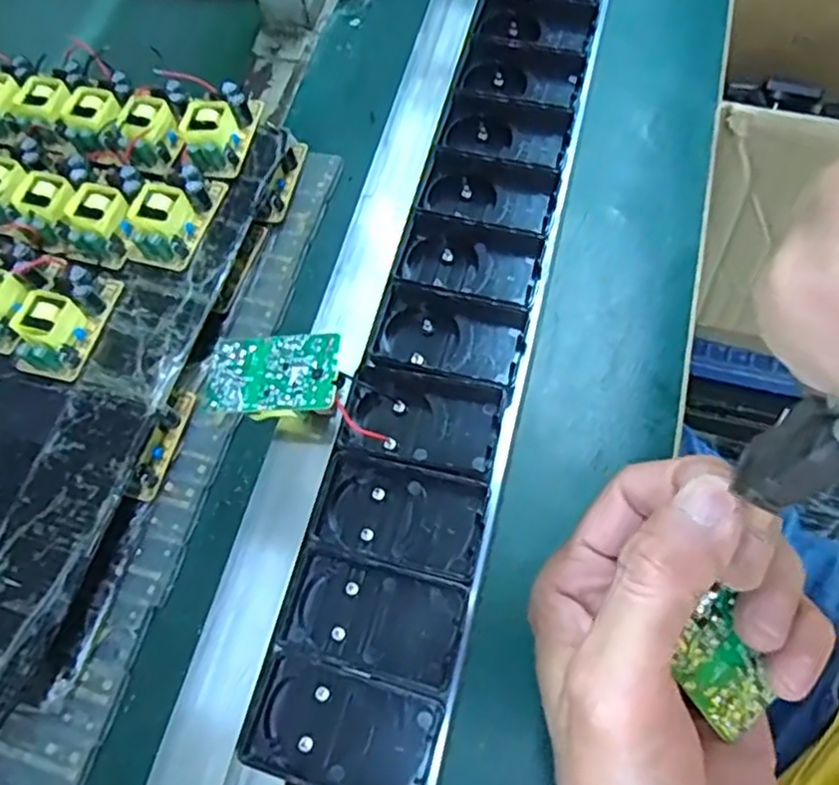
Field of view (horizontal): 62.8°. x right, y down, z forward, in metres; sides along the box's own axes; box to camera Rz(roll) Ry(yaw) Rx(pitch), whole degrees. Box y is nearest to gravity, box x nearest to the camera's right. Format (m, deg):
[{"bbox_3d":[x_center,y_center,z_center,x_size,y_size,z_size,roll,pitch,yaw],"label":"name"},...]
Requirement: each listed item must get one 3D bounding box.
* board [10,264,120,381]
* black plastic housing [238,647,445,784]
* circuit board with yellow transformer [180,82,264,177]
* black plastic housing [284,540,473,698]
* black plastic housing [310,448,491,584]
[{"bbox_3d":[-0.194,-0.041,0.372,0.035,0.021,0.062,13,68,12],"label":"board"},{"bbox_3d":[-0.030,0.133,0.270,0.071,0.018,0.043,14,68,12],"label":"black plastic housing"},{"bbox_3d":[-0.123,-0.161,0.416,0.036,0.021,0.062,9,67,10],"label":"circuit board with yellow transformer"},{"bbox_3d":[-0.017,0.094,0.289,0.070,0.017,0.044,14,68,12],"label":"black plastic housing"},{"bbox_3d":[-0.008,0.053,0.303,0.070,0.016,0.042,13,68,12],"label":"black plastic housing"}]

